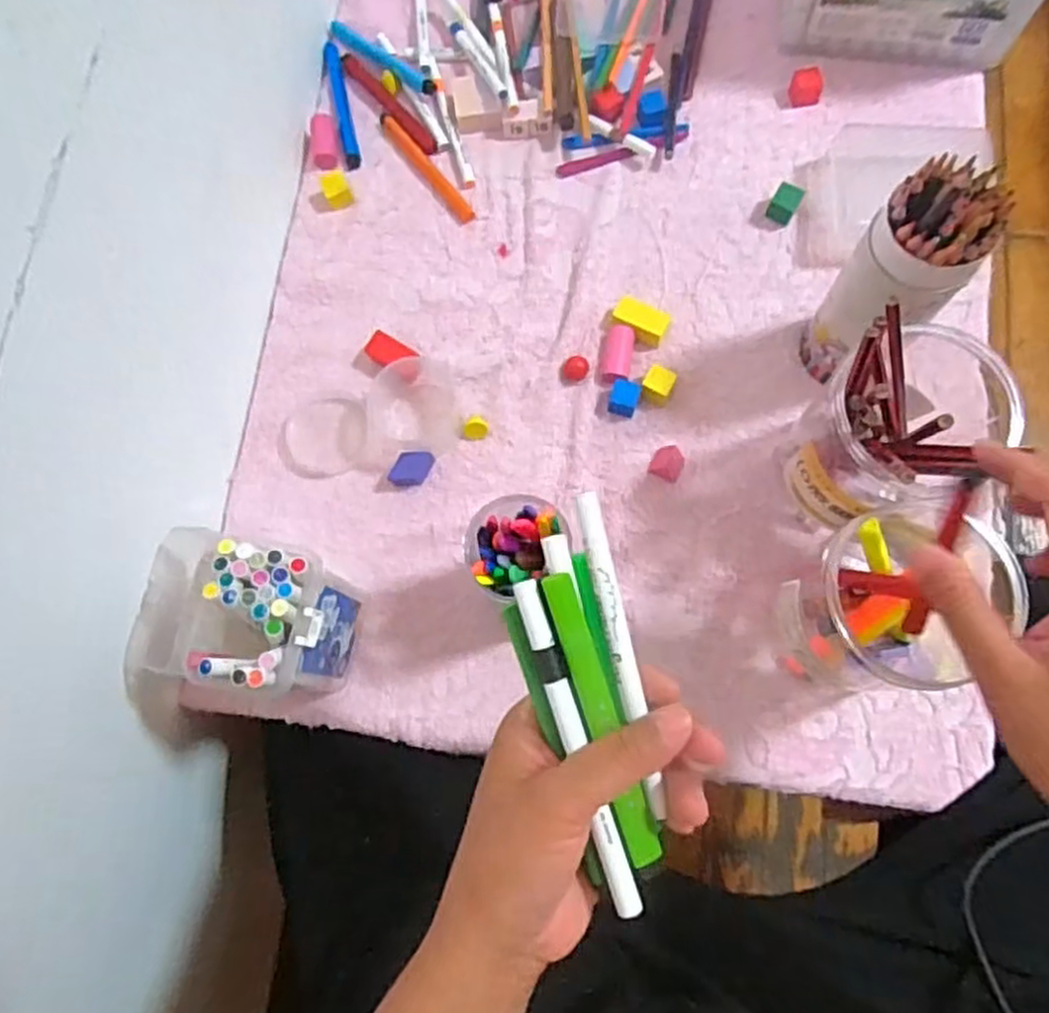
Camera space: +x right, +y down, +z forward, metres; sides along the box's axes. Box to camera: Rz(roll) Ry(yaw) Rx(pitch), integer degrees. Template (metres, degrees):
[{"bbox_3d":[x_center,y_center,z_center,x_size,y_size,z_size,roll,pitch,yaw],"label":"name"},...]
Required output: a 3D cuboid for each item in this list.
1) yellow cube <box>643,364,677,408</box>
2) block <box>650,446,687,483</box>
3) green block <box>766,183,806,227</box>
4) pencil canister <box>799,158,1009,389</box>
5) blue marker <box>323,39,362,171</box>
[{"bbox_3d":[0.098,-0.089,0.554,0.020,0.021,0.019,27,79,11],"label":"yellow cube"},{"bbox_3d":[0.104,-0.032,0.546,0.022,0.011,0.024,22,79,10],"label":"block"},{"bbox_3d":[0.198,-0.230,0.576,0.020,0.022,0.020,24,79,10],"label":"green block"},{"bbox_3d":[0.221,-0.135,0.479,0.067,0.181,0.064,0,75,0],"label":"pencil canister"},{"bbox_3d":[-0.158,-0.347,0.651,0.014,0.008,0.132,-14,75,1],"label":"blue marker"}]

